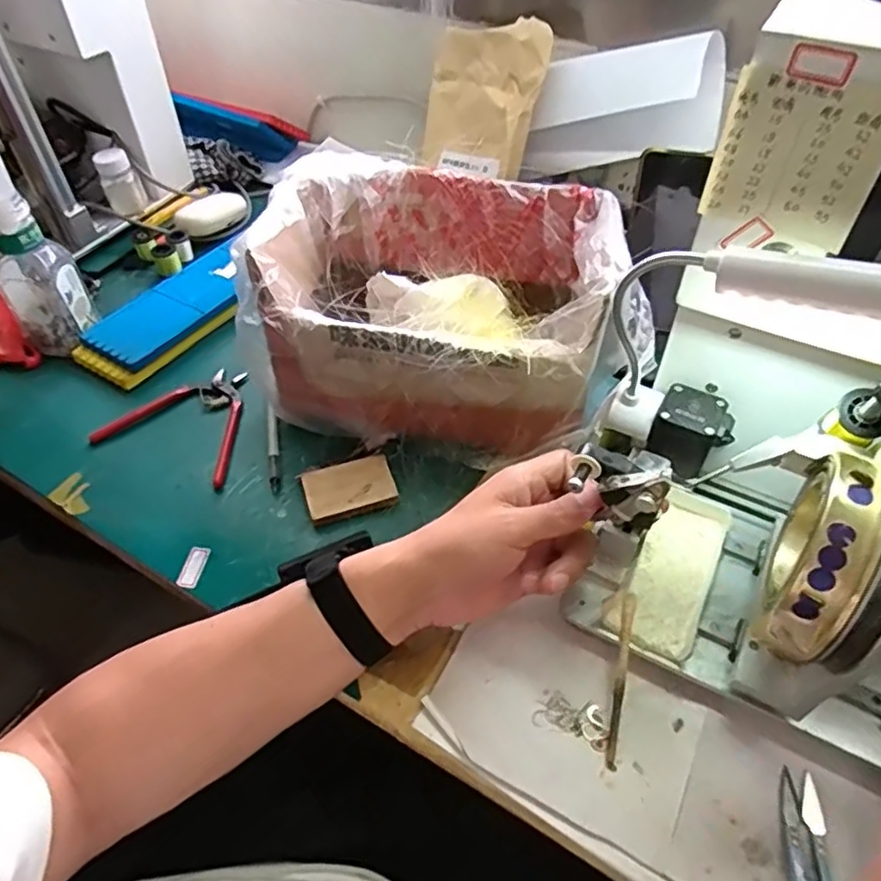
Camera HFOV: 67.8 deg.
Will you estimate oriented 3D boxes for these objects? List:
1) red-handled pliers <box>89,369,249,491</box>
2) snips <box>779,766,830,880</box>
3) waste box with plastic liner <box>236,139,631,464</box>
[{"bbox_3d":[-0.222,-0.025,0.599,0.132,0.008,0.128,16,51,13],"label":"red-handled pliers"},{"bbox_3d":[0.208,0.241,0.369,0.022,0.007,0.100,10,49,8],"label":"snips"},{"bbox_3d":[-0.003,-0.111,0.570,0.269,0.165,0.200,11,50,9],"label":"waste box with plastic liner"}]

